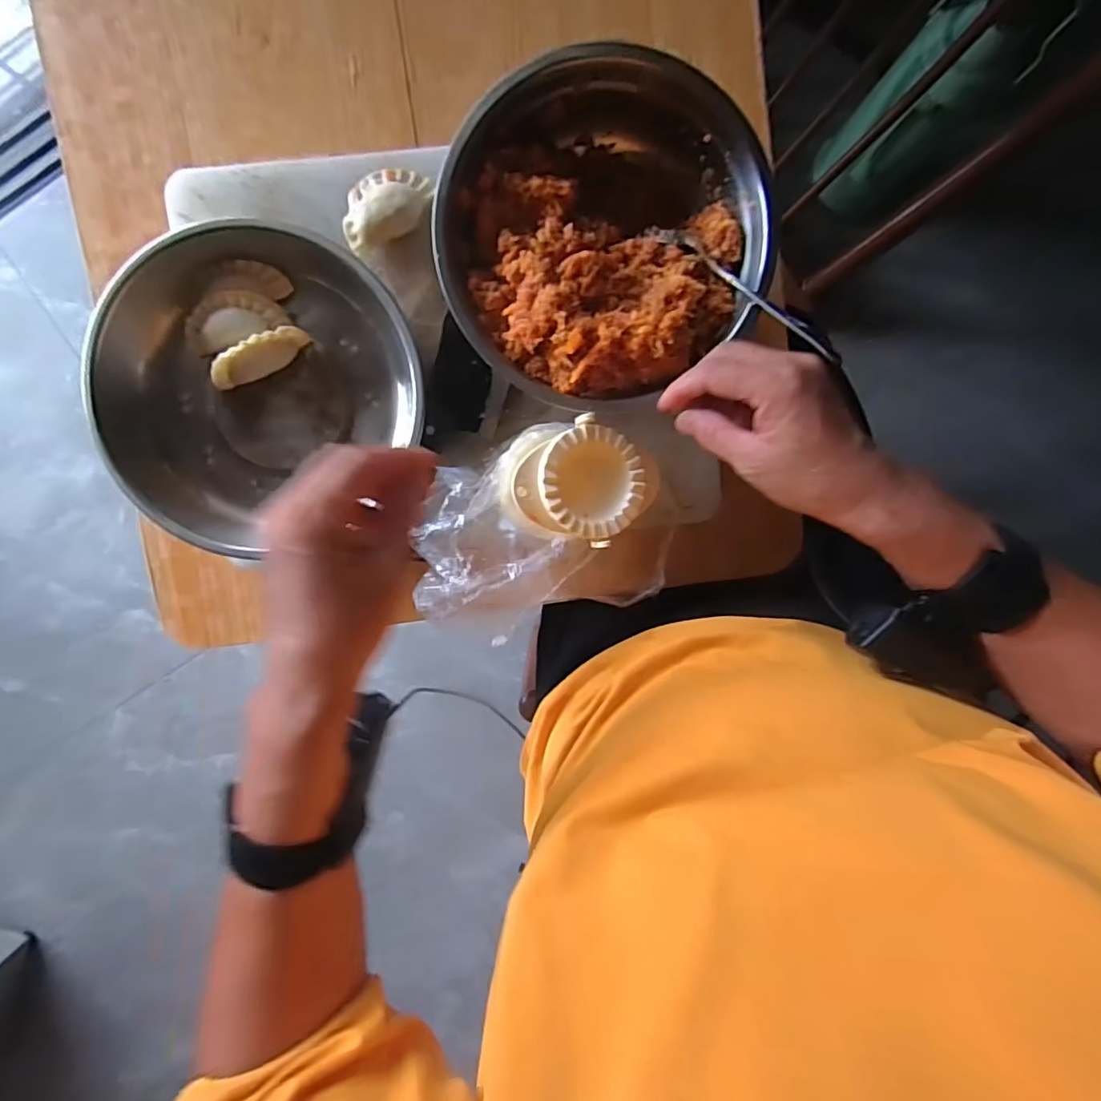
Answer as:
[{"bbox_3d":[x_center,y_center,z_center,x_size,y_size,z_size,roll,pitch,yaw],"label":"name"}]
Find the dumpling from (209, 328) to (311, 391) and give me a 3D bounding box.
[{"bbox_3d":[-0.218,-0.143,0.415,0.074,0.032,0.016,-33,93,3],"label":"dumpling"}]

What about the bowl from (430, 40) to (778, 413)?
[{"bbox_3d":[0.034,-0.218,0.393,0.218,0.075,0.215,0,94,1],"label":"bowl"}]

